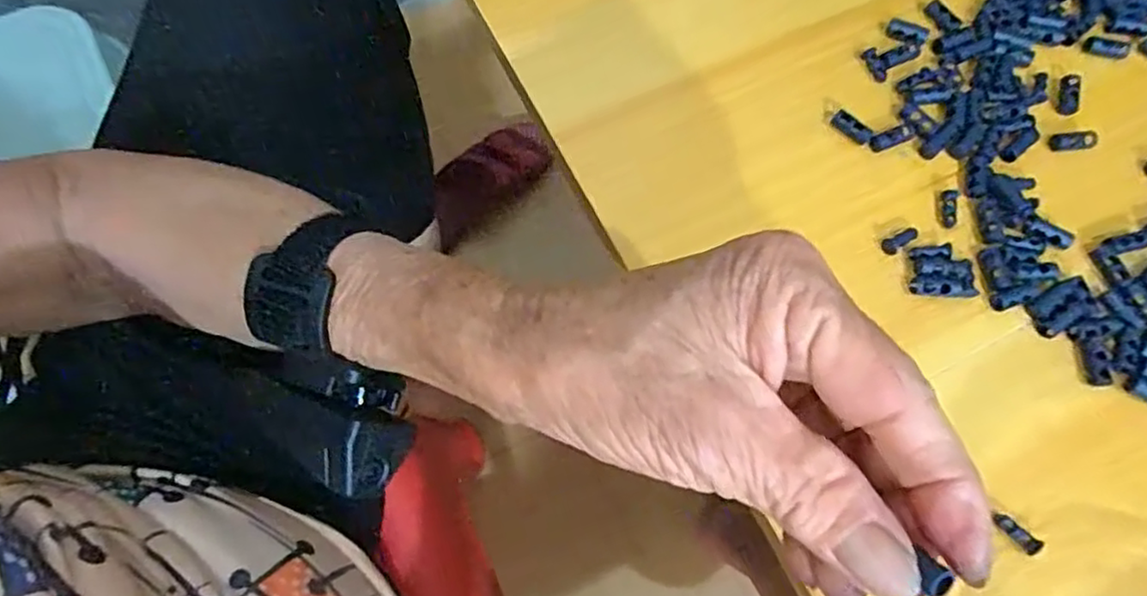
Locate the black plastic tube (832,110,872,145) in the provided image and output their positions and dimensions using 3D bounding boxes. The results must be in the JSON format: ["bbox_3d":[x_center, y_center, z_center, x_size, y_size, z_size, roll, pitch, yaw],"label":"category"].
[{"bbox_3d":[0.125,-0.076,0.300,0.019,0.006,0.007,39,74,10],"label":"black plastic tube"}]

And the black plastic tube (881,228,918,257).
[{"bbox_3d":[0.139,-0.025,0.283,0.017,0.004,0.007,-31,75,-12],"label":"black plastic tube"}]

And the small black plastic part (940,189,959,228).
[{"bbox_3d":[0.163,-0.039,0.288,0.007,0.004,0.017,9,71,1],"label":"small black plastic part"}]

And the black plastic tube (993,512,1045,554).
[{"bbox_3d":[0.165,0.087,0.247,0.006,0.004,0.018,-43,78,-14],"label":"black plastic tube"}]

